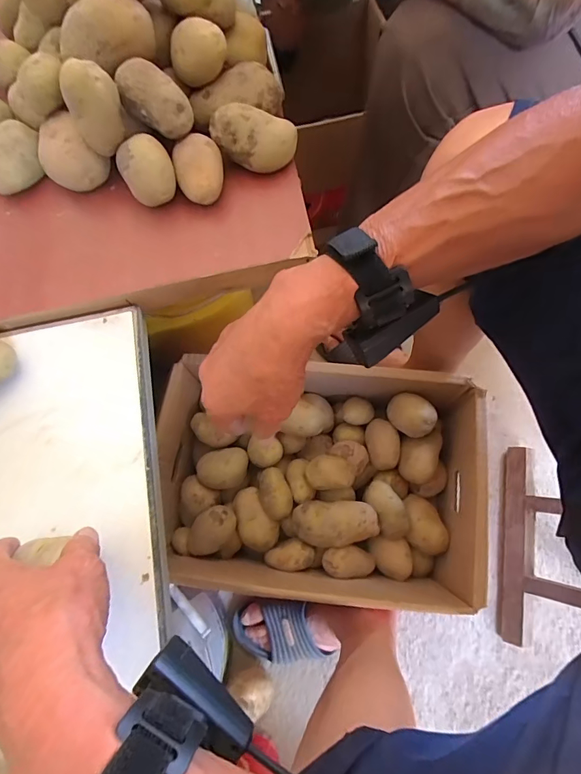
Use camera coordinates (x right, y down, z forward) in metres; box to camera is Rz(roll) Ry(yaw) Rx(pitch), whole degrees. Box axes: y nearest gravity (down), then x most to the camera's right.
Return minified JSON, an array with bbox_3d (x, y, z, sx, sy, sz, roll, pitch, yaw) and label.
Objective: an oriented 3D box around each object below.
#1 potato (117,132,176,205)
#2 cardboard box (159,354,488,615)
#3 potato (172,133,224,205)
[{"bbox_3d":[-0.136,-0.204,0.394,0.048,0.054,0.045,-1,74,2],"label":"potato"},{"bbox_3d":[0.031,0.129,0.567,0.409,0.154,0.271,4,74,4],"label":"cardboard box"},{"bbox_3d":[-0.088,-0.209,0.397,0.045,0.040,0.052,-16,74,-3],"label":"potato"}]

